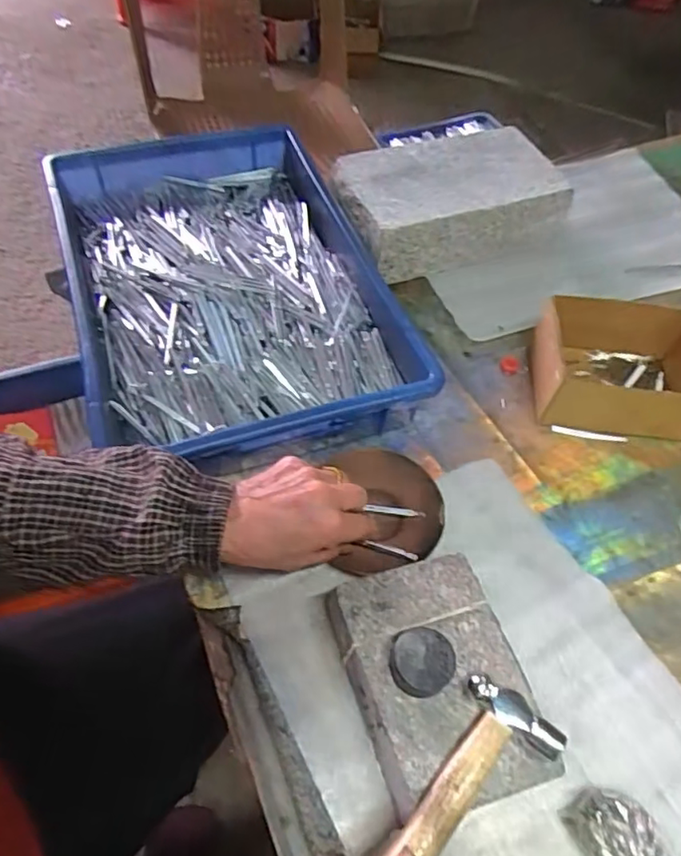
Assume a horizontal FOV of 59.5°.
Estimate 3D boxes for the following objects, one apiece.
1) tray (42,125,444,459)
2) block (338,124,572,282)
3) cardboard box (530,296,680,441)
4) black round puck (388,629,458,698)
[{"bbox_3d":[-0.114,-0.153,0.594,0.289,0.064,0.420,-15,58,-14],"label":"tray"},{"bbox_3d":[0.127,-0.267,0.704,0.254,0.079,0.144,-16,59,-16],"label":"block"},{"bbox_3d":[0.274,-0.058,0.583,0.161,0.066,0.119,7,56,-1],"label":"cardboard box"},{"bbox_3d":[0.051,0.147,0.374,0.040,0.020,0.037,2,56,-3],"label":"black round puck"}]

